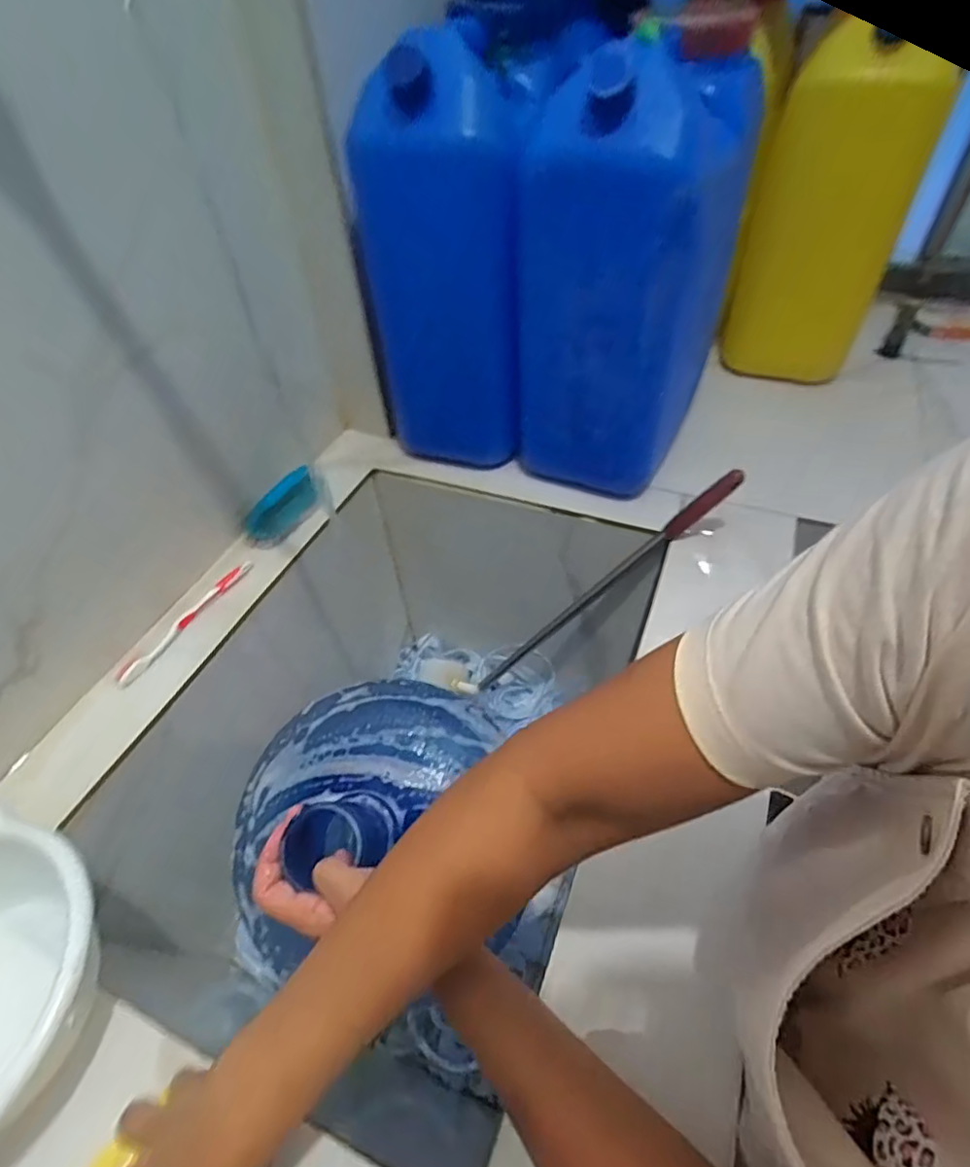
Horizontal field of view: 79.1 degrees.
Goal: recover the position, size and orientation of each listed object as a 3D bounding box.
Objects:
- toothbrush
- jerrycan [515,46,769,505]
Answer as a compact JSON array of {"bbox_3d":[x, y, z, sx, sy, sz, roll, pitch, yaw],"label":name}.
[{"bbox_3d":[-0.315,0.036,0.626,0.016,0.014,0.178,21,53,22],"label":"toothbrush"},{"bbox_3d":[0.151,-0.317,0.641,0.176,0.383,0.219,17,52,19],"label":"jerrycan"}]

